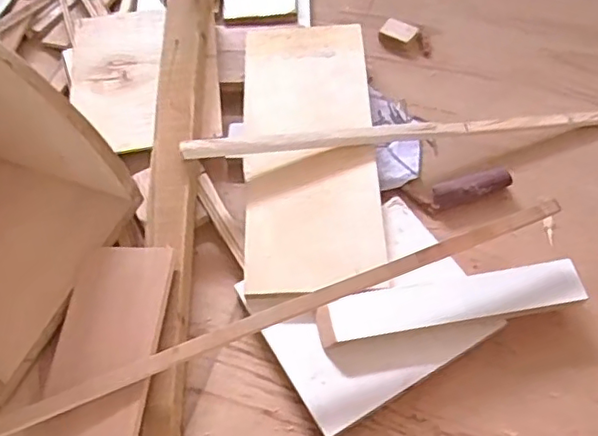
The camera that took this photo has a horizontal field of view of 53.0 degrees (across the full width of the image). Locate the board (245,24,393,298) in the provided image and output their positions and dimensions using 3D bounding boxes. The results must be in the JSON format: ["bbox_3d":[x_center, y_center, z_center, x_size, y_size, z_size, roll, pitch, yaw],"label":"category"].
[{"bbox_3d":[0.015,-0.099,0.805,0.170,0.019,0.425,-4,59,3],"label":"board"}]

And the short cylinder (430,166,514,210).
[{"bbox_3d":[0.226,-0.041,0.775,0.104,0.032,0.024,-13,57,-6],"label":"short cylinder"}]

